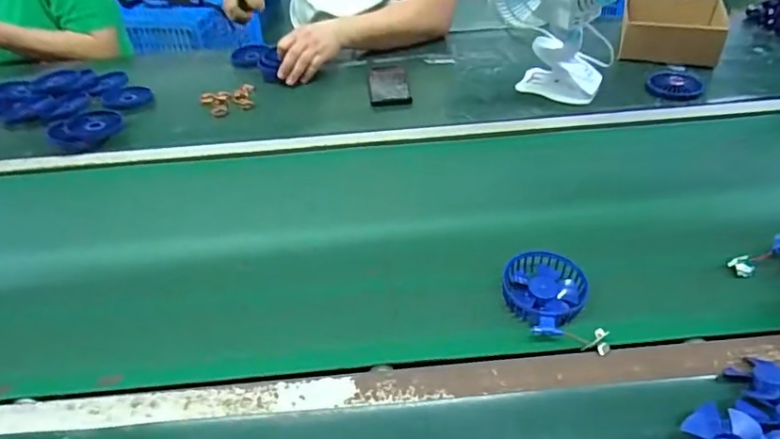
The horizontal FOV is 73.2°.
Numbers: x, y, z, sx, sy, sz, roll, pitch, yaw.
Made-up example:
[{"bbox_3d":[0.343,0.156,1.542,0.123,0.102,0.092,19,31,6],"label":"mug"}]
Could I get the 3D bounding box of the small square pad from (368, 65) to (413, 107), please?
[{"bbox_3d":[-0.002,-0.247,0.967,0.073,0.014,0.131,-6,41,-3],"label":"small square pad"}]

